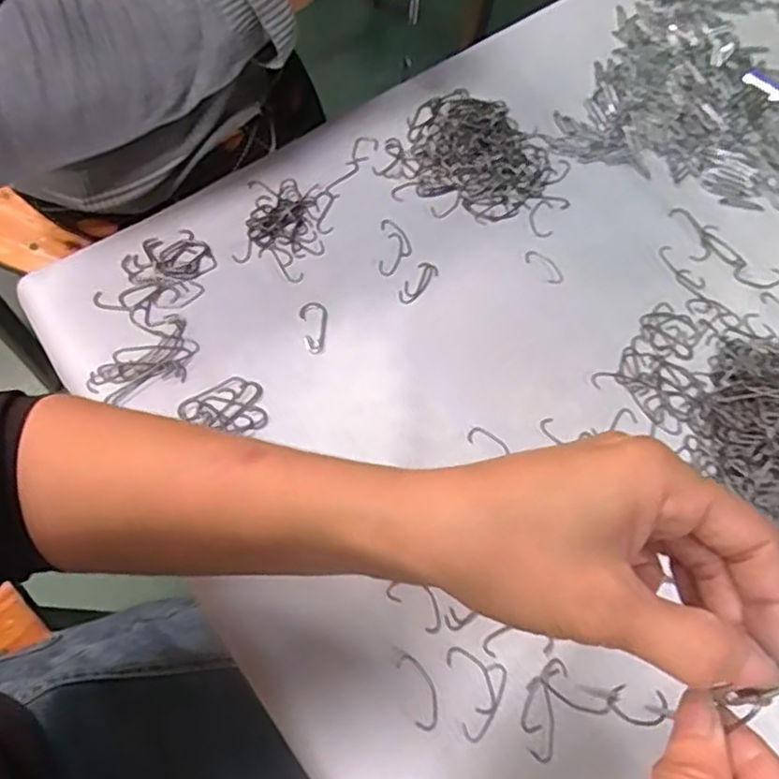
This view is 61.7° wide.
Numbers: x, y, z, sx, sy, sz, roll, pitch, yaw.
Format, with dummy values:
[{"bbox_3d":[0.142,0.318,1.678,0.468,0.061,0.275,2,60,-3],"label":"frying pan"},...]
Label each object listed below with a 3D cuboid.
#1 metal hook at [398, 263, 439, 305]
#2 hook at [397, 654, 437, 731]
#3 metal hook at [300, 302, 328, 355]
[{"bbox_3d":[0.020,-0.075,0.457,0.015,0.004,0.038,33,70,12],"label":"metal hook"},{"bbox_3d":[0.017,0.163,0.352,0.015,0.004,0.039,-17,69,-9],"label":"hook"},{"bbox_3d":[-0.049,-0.042,0.435,0.018,0.004,0.037,-10,68,-6],"label":"metal hook"}]

